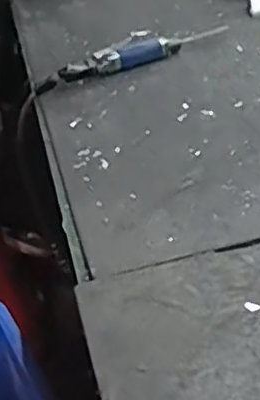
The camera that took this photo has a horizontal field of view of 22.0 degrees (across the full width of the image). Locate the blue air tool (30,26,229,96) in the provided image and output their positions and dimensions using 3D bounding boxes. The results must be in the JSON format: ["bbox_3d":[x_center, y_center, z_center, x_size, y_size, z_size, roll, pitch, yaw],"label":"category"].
[{"bbox_3d":[0.016,-0.235,1.056,0.352,0.036,0.053,-24,37,-23],"label":"blue air tool"}]

